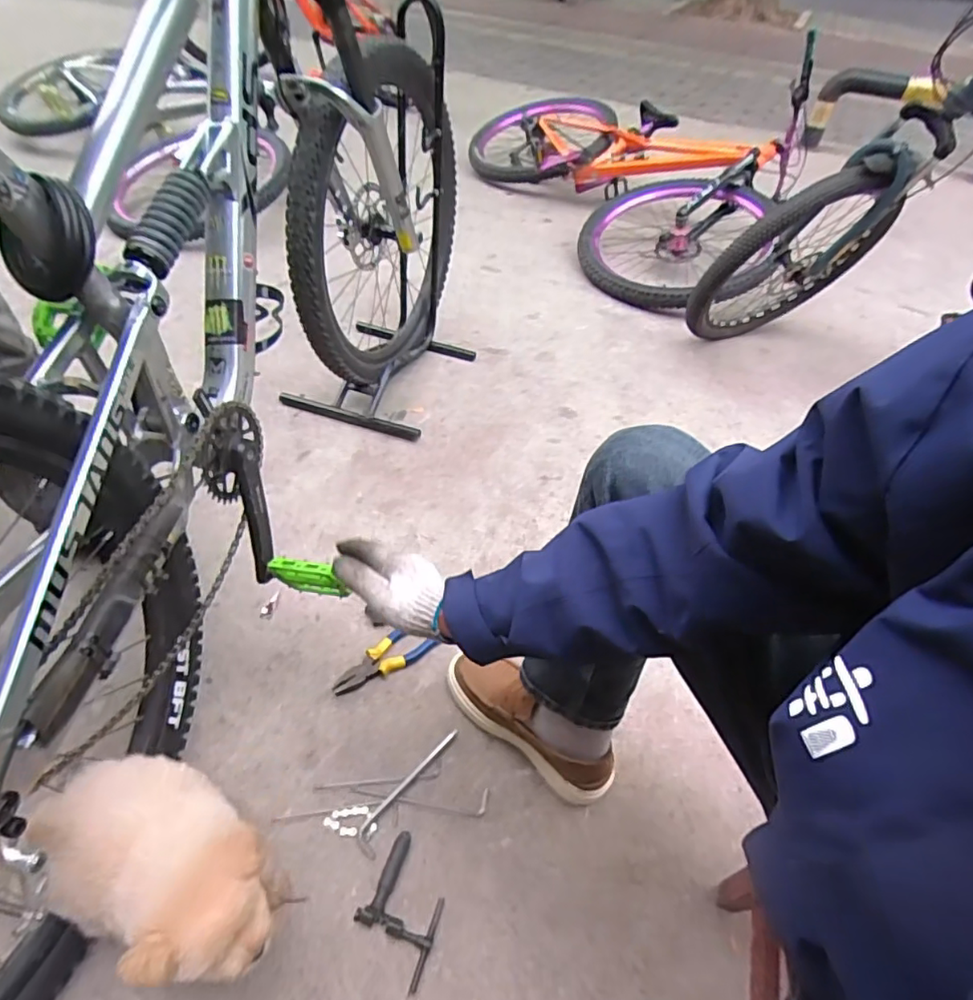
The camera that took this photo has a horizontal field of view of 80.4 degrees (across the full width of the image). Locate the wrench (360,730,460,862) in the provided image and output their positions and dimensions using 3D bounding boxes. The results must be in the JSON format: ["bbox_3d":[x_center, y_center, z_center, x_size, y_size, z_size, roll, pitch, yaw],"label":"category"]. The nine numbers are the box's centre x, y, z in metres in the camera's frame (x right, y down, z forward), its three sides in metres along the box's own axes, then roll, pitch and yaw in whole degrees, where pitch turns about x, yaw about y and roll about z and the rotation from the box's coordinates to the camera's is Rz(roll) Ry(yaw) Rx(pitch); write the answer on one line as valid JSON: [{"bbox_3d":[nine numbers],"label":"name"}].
[{"bbox_3d":[-0.110,0.393,0.796,0.036,0.008,0.191,28,50,18],"label":"wrench"}]

